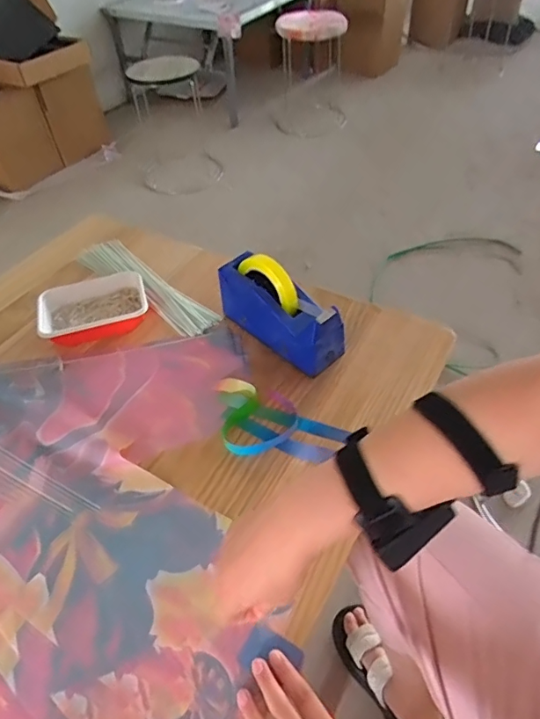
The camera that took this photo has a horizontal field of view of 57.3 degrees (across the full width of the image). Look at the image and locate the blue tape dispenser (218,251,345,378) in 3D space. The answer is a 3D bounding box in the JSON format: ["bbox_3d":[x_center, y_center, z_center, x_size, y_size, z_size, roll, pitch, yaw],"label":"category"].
[{"bbox_3d":[0.013,-0.075,0.719,0.204,0.119,0.069,34,59,30],"label":"blue tape dispenser"}]

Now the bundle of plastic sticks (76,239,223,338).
[{"bbox_3d":[-0.222,-0.134,0.864,0.080,0.014,0.338,-37,55,-25],"label":"bundle of plastic sticks"}]

